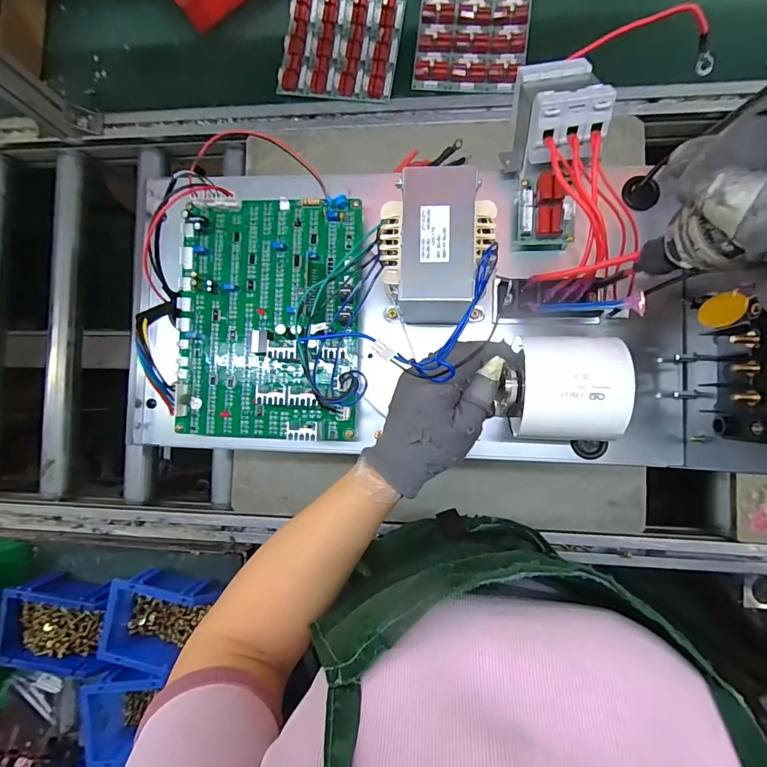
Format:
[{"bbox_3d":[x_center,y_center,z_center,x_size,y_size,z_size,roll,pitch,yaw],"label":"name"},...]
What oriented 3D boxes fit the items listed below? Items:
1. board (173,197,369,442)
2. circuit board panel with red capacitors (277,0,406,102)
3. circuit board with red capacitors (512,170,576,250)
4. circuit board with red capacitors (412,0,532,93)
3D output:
[{"bbox_3d":[-0.102,-0.058,0.360,0.158,0.034,0.207,2,87,6],"label":"board"},{"bbox_3d":[-0.067,-0.532,0.658,0.181,0.027,0.163,11,88,7],"label":"circuit board panel with red capacitors"},{"bbox_3d":[0.137,-0.143,0.350,0.047,0.024,0.057,6,88,7],"label":"circuit board with red capacitors"},{"bbox_3d":[0.135,-0.534,0.642,0.163,0.025,0.180,6,88,7],"label":"circuit board with red capacitors"}]

